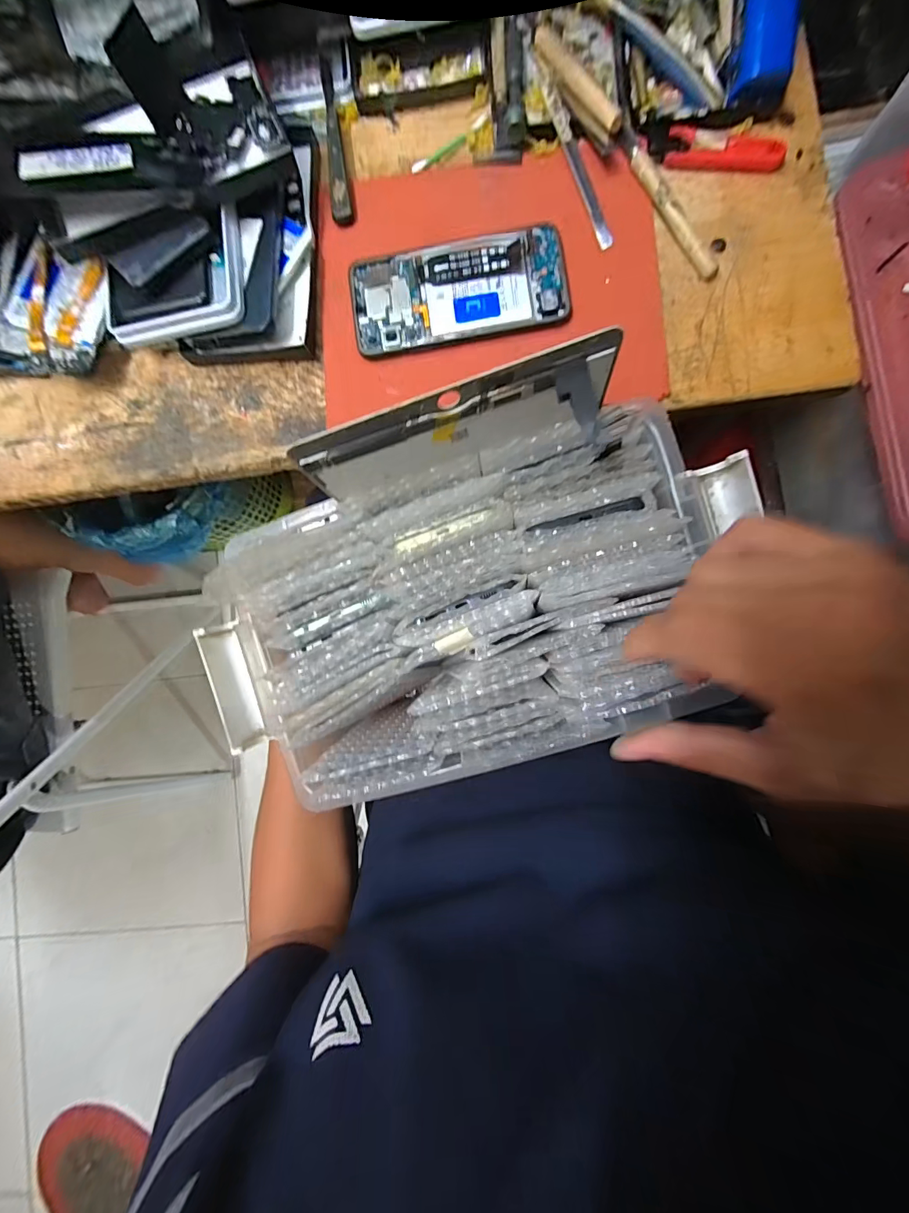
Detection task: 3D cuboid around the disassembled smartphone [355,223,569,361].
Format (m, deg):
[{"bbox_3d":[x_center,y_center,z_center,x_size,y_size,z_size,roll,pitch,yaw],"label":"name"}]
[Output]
[{"bbox_3d":[0.003,-0.233,0.318,0.157,0.009,0.074,-7,87,4],"label":"disassembled smartphone"}]

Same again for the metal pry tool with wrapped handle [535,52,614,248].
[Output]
[{"bbox_3d":[0.086,-0.340,0.317,0.013,0.008,0.155,-20,86,3],"label":"metal pry tool with wrapped handle"}]

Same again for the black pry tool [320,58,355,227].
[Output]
[{"bbox_3d":[-0.093,-0.361,0.332,0.015,0.008,0.125,-7,87,4],"label":"black pry tool"}]

